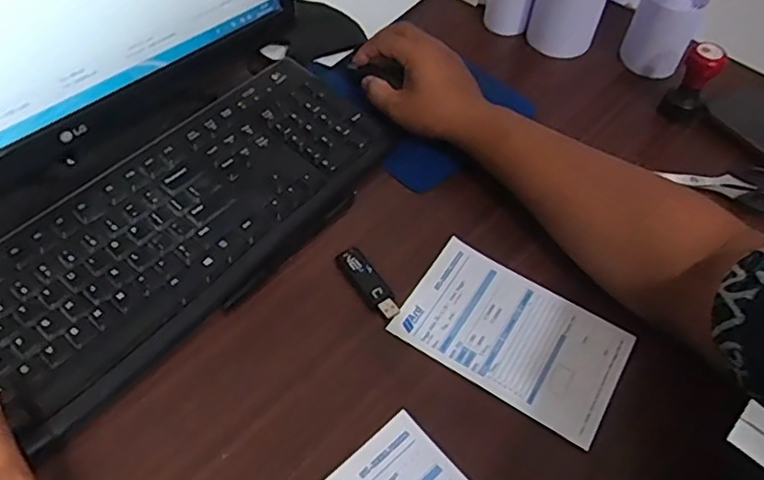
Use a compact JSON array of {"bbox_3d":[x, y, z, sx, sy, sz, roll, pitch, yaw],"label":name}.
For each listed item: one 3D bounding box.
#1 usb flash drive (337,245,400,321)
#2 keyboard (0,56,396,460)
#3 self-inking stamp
[{"bbox_3d":[-0.011,0.033,0.481,0.020,0.010,0.071,-29,60,-23],"label":"usb flash drive"},{"bbox_3d":[-0.175,-0.002,0.484,0.156,0.023,0.422,38,61,21],"label":"keyboard"},{"bbox_3d":[0.304,-0.155,0.596,0.033,0.075,0.029,28,56,16],"label":"self-inking stamp"}]

